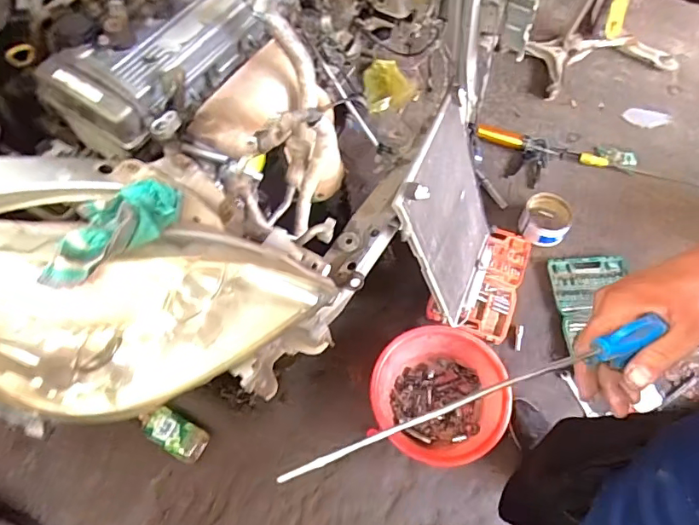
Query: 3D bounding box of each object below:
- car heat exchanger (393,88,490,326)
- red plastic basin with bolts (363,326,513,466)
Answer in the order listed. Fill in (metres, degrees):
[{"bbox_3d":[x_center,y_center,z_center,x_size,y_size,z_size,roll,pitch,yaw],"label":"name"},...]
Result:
[{"bbox_3d":[0.288,-0.113,1.327,0.034,0.641,0.392,11,65,29],"label":"car heat exchanger"},{"bbox_3d":[0.257,0.375,1.408,0.377,0.095,0.358,-1,61,2],"label":"red plastic basin with bolts"}]

